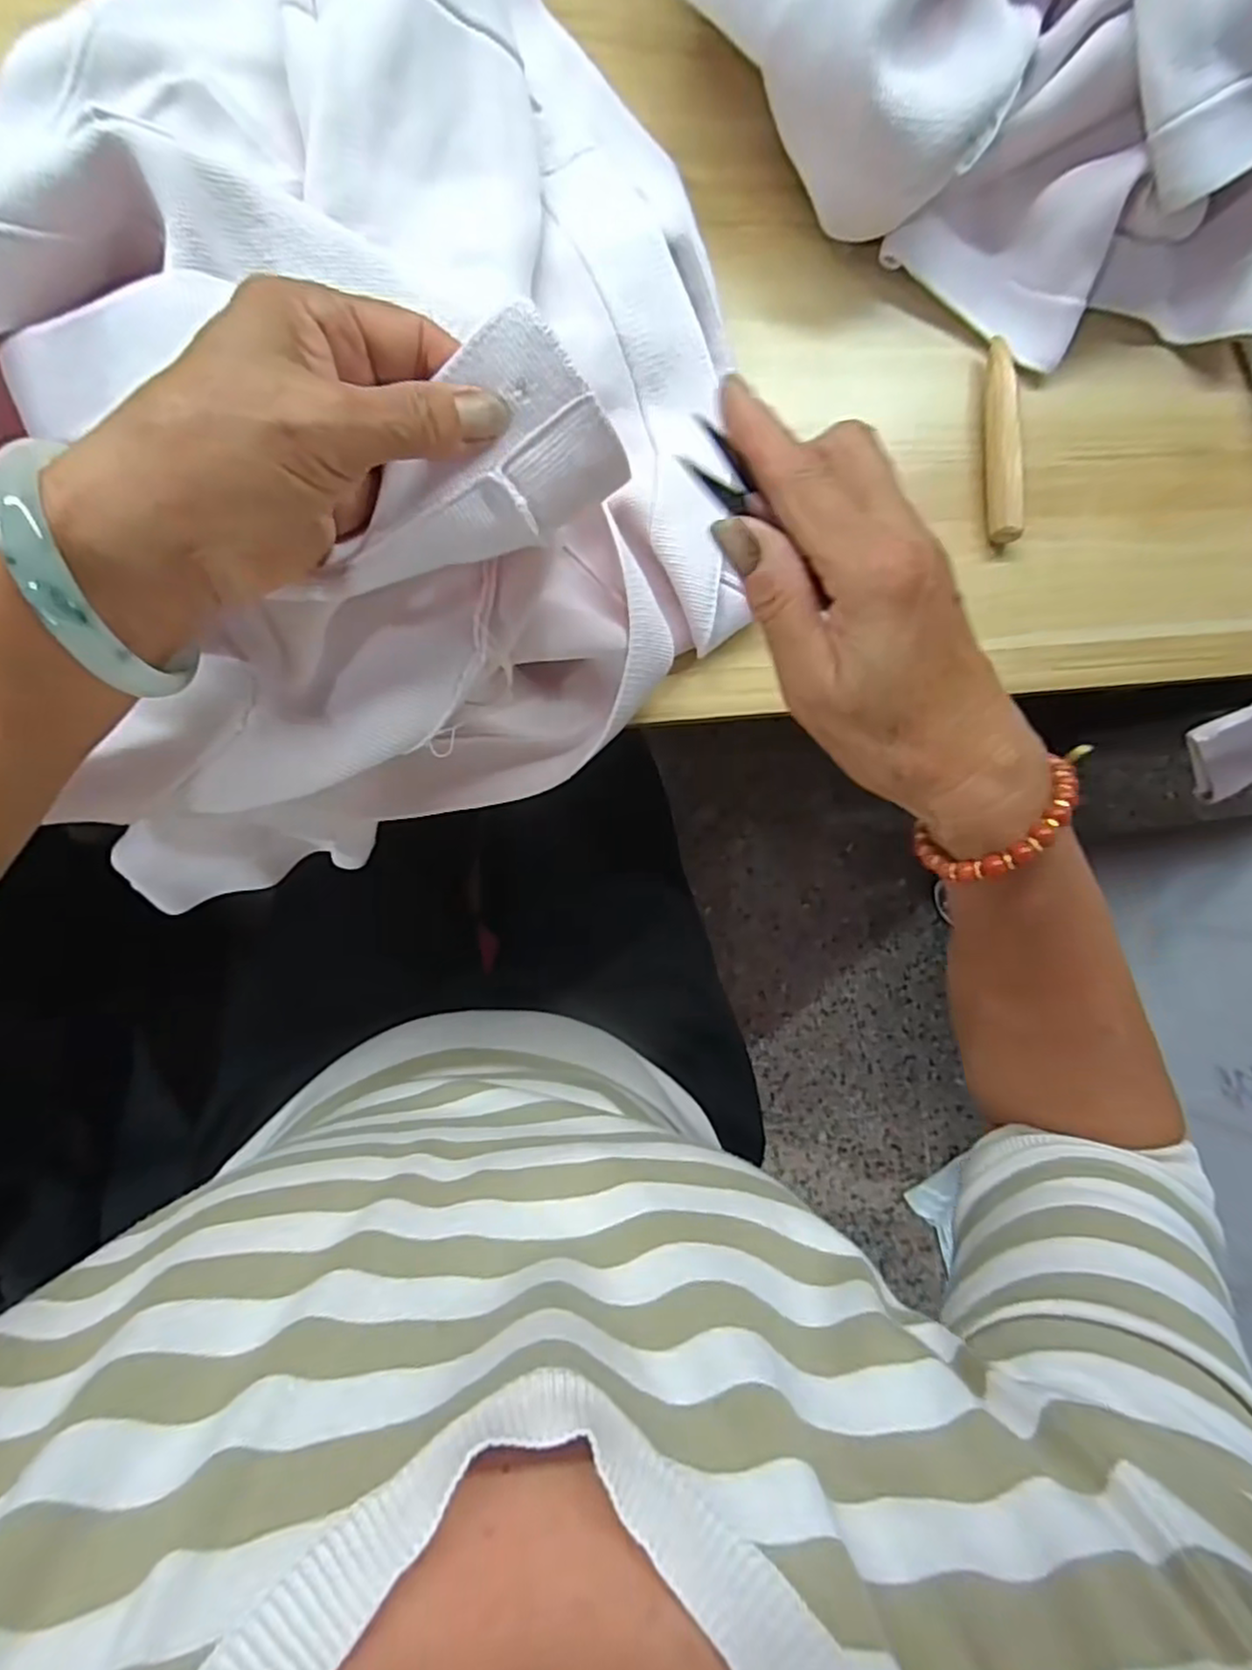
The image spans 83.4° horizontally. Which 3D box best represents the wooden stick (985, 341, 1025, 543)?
[{"bbox_3d":[0.230,-0.240,0.431,0.018,0.021,0.121,0,89,-8],"label":"wooden stick"}]

